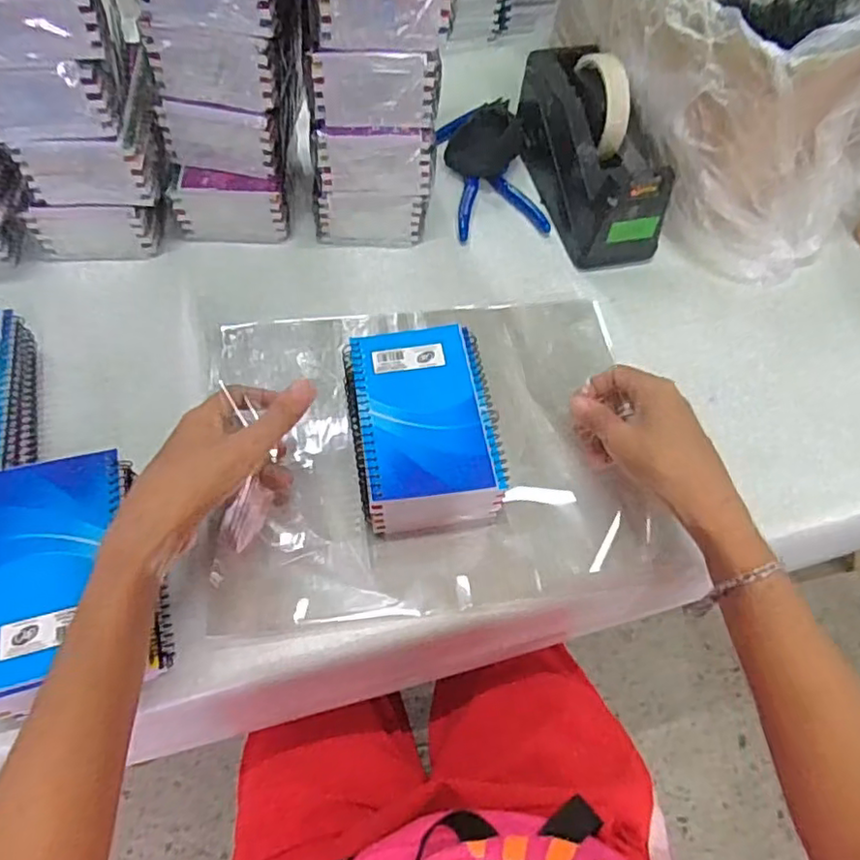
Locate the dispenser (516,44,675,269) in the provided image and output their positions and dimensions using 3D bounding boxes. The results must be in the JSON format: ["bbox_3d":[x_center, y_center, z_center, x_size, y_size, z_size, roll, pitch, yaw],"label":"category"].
[{"bbox_3d":[0.150,-0.261,0.576,0.080,0.112,0.197,-14,62,-11],"label":"dispenser"}]

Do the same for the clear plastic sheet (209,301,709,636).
[{"bbox_3d":[0.007,0.010,0.472,0.318,0.025,0.246,-5,66,-7],"label":"clear plastic sheet"}]

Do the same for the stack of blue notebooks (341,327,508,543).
[{"bbox_3d":[-0.005,0.000,0.450,0.099,0.057,0.136,-8,61,-8],"label":"stack of blue notebooks"}]

